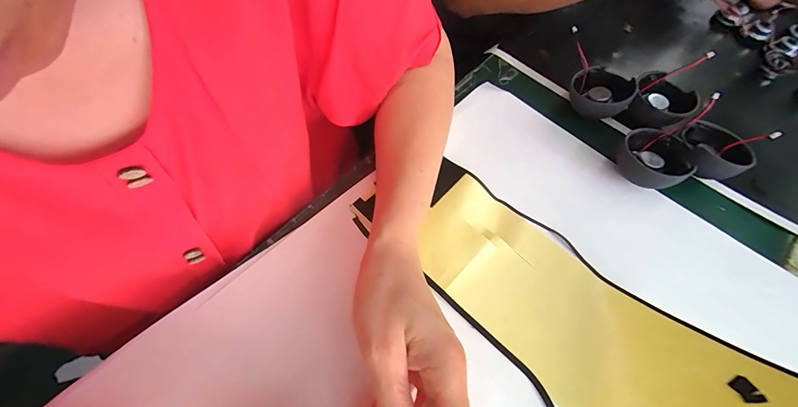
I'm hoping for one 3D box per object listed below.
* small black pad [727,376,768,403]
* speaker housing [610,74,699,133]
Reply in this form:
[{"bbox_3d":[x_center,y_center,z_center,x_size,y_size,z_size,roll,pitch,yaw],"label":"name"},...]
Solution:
[{"bbox_3d":[0.226,0.122,0.221,0.011,0.004,0.016,-30,45,9],"label":"small black pad"},{"bbox_3d":[0.275,-0.102,0.362,0.060,0.037,0.077,33,67,16],"label":"speaker housing"}]

